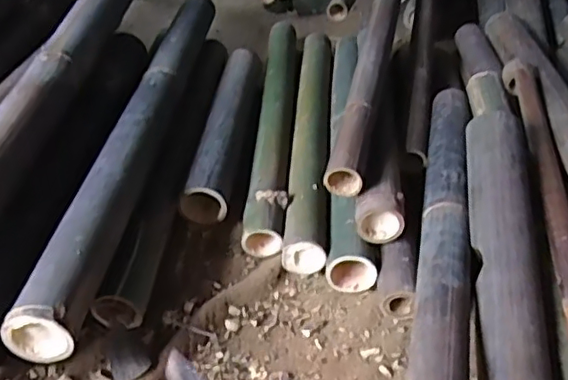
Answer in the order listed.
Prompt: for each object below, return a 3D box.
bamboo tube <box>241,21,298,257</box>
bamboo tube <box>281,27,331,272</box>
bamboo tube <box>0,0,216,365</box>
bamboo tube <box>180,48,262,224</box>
[{"bbox_3d":[-0.014,-0.136,1.071,0.068,0.055,0.637,6,41,-2],"label":"bamboo tube"},{"bbox_3d":[0.048,-0.110,1.041,0.059,0.058,0.640,7,41,-1],"label":"bamboo tube"},{"bbox_3d":[-0.207,-0.113,0.905,0.072,0.057,0.819,9,40,0],"label":"bamboo tube"},{"bbox_3d":[-0.094,-0.113,1.017,0.076,0.070,0.426,7,41,-1],"label":"bamboo tube"}]

